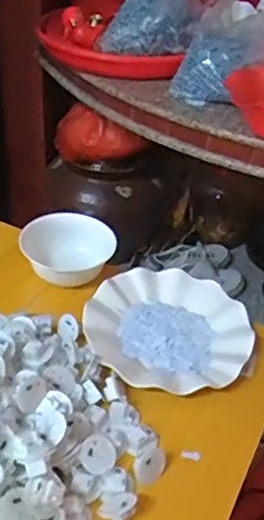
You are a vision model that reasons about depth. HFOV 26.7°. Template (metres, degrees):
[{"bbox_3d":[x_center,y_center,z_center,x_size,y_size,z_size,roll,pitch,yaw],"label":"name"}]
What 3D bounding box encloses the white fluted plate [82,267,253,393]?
[{"bbox_3d":[0.039,0.076,0.627,0.177,0.022,0.180,4,39,-3],"label":"white fluted plate"}]

